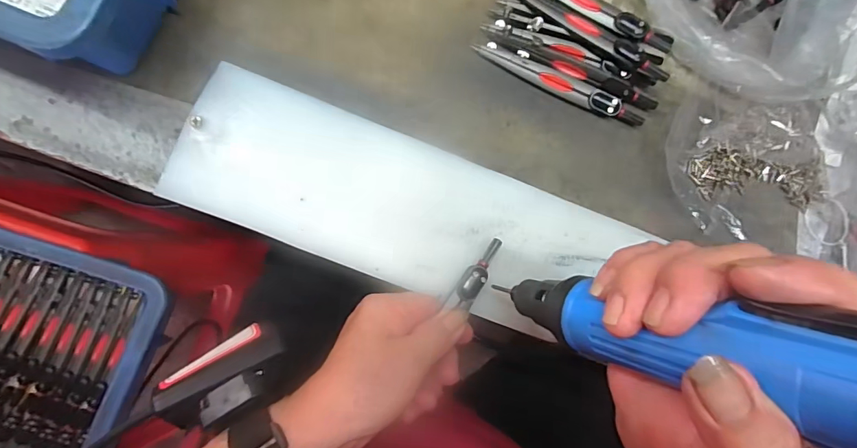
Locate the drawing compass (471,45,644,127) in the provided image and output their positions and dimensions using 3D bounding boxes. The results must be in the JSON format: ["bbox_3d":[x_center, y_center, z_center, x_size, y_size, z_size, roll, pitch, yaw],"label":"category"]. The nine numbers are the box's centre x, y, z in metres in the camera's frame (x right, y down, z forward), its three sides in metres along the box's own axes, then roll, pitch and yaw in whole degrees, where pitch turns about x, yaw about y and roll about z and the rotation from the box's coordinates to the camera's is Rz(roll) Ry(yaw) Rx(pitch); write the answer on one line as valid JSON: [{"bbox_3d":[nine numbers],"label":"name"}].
[{"bbox_3d":[0.095,-0.098,0.320,0.129,0.011,0.013,24,82,-6],"label":"drawing compass"}]

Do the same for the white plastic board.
[{"bbox_3d":[-0.015,-0.010,0.293,0.281,0.020,0.095,21,82,-6],"label":"white plastic board"}]

